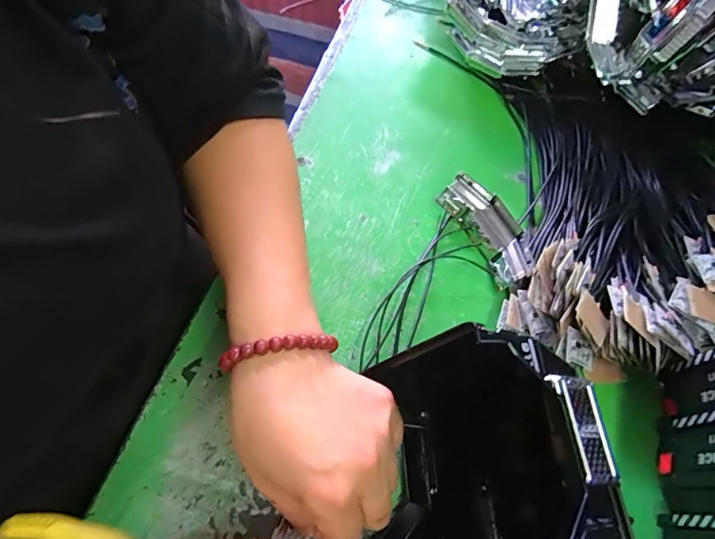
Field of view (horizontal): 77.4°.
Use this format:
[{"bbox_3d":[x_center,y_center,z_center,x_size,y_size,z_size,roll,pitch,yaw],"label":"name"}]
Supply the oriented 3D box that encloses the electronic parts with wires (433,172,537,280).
[{"bbox_3d":[0.109,-0.035,0.365,0.037,0.026,0.097,-26,67,-16],"label":"electronic parts with wires"}]

